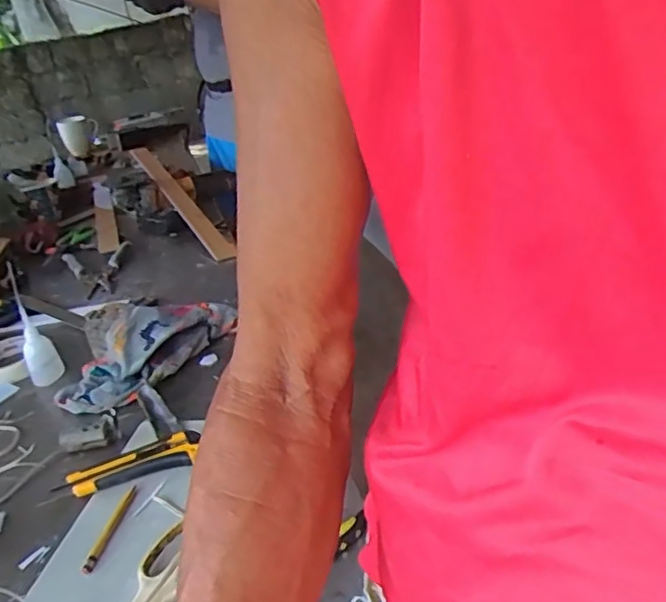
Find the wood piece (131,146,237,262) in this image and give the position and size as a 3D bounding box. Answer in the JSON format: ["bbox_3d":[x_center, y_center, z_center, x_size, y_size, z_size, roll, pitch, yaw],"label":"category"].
[{"bbox_3d":[-0.348,-0.236,1.383,0.057,0.016,0.668,-1,29,-30],"label":"wood piece"}]

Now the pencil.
[{"bbox_3d":[-0.204,0.209,0.574,0.010,0.010,0.095,-1,27,11],"label":"pencil"}]

